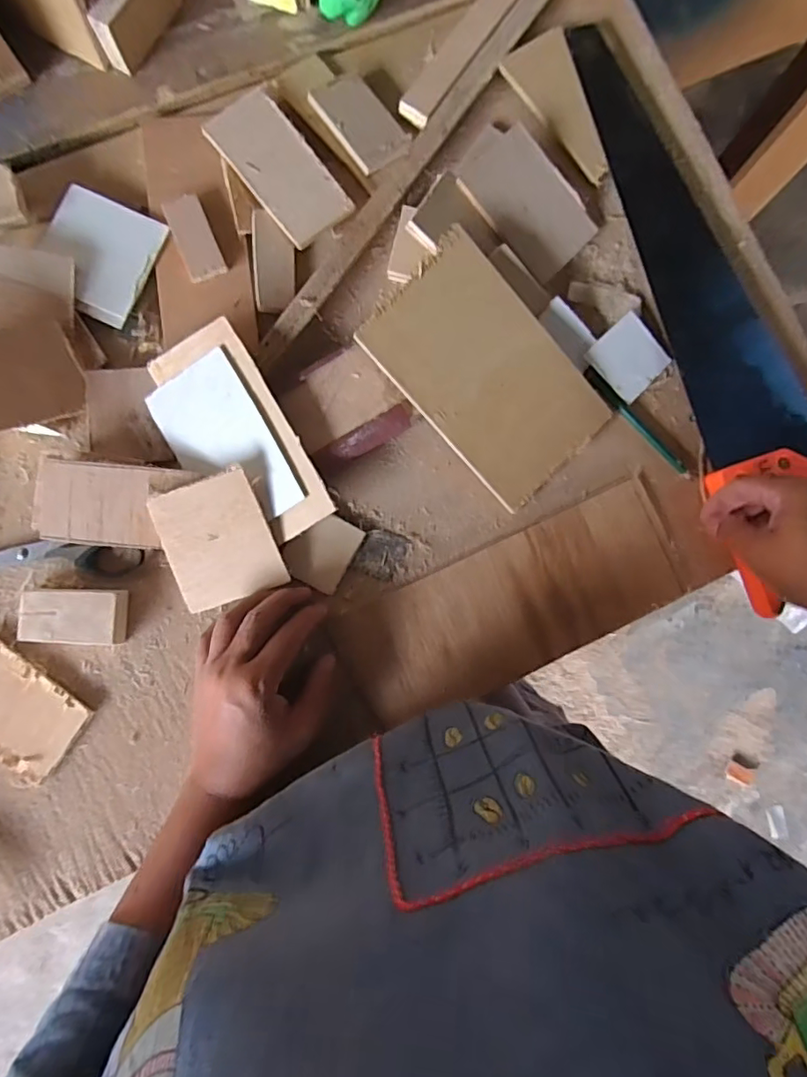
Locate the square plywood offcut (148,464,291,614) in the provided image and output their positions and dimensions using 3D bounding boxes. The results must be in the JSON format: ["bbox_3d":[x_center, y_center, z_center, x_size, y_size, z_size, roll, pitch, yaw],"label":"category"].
[{"bbox_3d":[-0.136,0.002,0.407,0.075,0.005,0.090,-21,99,1],"label":"square plywood offcut"}]

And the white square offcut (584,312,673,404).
[{"bbox_3d":[0.187,-0.150,0.459,0.058,0.008,0.055,-44,87,-6],"label":"white square offcut"}]

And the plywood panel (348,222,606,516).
[{"bbox_3d":[0.066,-0.124,0.425,0.112,0.004,0.180,-44,102,-2],"label":"plywood panel"}]

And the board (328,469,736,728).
[{"bbox_3d":[0.105,0.046,0.436,0.300,0.009,0.102,-23,90,-5],"label":"board"}]

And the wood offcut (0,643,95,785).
[{"bbox_3d":[-0.285,0.126,0.402,0.096,0.007,0.067,36,83,1],"label":"wood offcut"}]

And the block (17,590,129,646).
[{"bbox_3d":[-0.241,0.057,0.405,0.069,0.021,0.039,3,84,-2],"label":"block"}]

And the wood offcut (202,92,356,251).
[{"bbox_3d":[-0.097,-0.290,0.435,0.056,0.009,0.123,-38,87,-6],"label":"wood offcut"}]

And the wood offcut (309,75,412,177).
[{"bbox_3d":[-0.033,-0.333,0.445,0.049,0.005,0.079,-38,87,-6],"label":"wood offcut"}]

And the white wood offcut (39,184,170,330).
[{"bbox_3d":[-0.234,-0.217,0.426,0.077,0.009,0.089,22,83,0],"label":"white wood offcut"}]

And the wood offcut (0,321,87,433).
[{"bbox_3d":[-0.274,-0.116,0.396,0.078,0.006,0.070,-25,100,-37],"label":"wood offcut"}]

